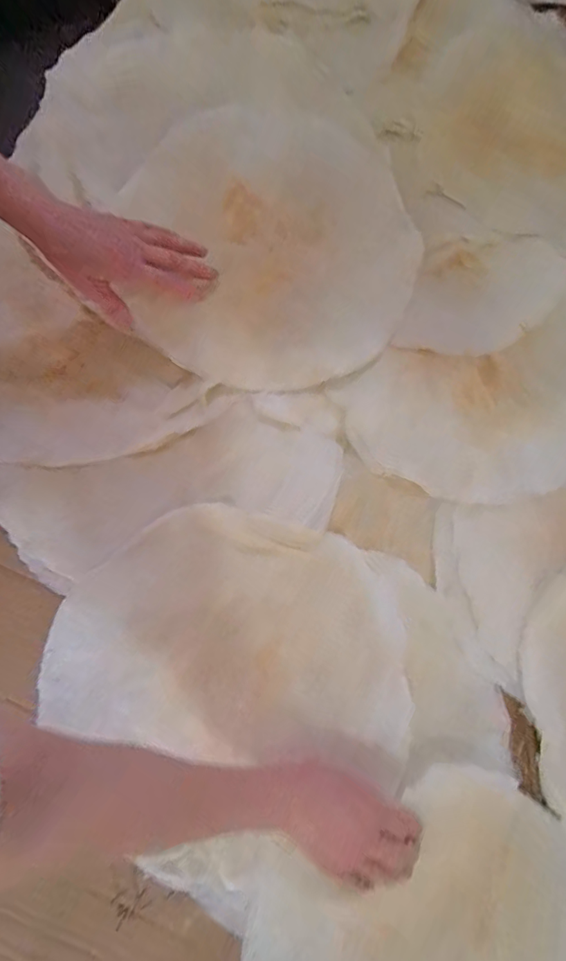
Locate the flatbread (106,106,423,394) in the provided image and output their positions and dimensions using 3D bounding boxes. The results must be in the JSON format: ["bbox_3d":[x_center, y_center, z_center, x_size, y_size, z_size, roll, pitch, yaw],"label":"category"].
[{"bbox_3d":[-0.011,-0.273,0.495,0.318,0.041,0.346,0,80,-1],"label":"flatbread"}]

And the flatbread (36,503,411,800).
[{"bbox_3d":[-0.045,0.157,0.448,0.343,0.024,0.256,11,80,1],"label":"flatbread"}]

